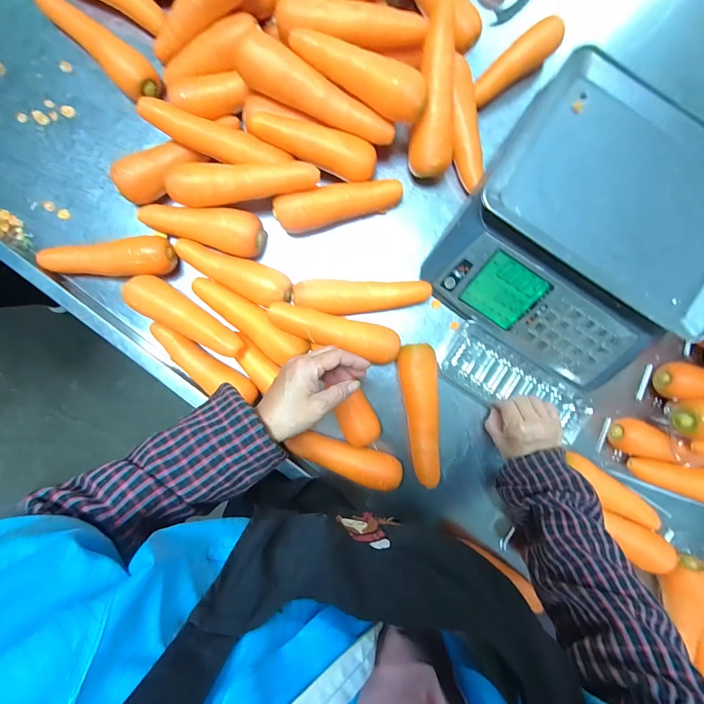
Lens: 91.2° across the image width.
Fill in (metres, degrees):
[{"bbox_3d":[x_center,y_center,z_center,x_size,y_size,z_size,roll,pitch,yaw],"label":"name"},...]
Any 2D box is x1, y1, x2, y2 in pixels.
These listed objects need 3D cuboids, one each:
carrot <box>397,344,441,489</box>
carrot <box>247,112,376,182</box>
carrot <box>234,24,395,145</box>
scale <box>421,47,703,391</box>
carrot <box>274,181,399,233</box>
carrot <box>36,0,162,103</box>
[{"bbox_3d":[0.102,0.081,0.510,0.056,0.048,0.186,-5,92,-3],"label":"carrot"},{"bbox_3d":[-0.050,-0.276,0.462,0.170,0.042,0.048,13,91,-3],"label":"carrot"},{"bbox_3d":[-0.044,-0.326,0.437,0.205,0.047,0.047,24,90,-3],"label":"carrot"},{"bbox_3d":[0.318,-0.160,0.478,0.330,0.120,0.342,33,90,-3],"label":"scale"},{"bbox_3d":[-0.019,-0.209,0.492,0.187,0.055,0.045,-14,92,-2],"label":"carrot"},{"bbox_3d":[-0.361,-0.438,0.490,0.212,0.050,0.053,42,89,-3],"label":"carrot"}]

